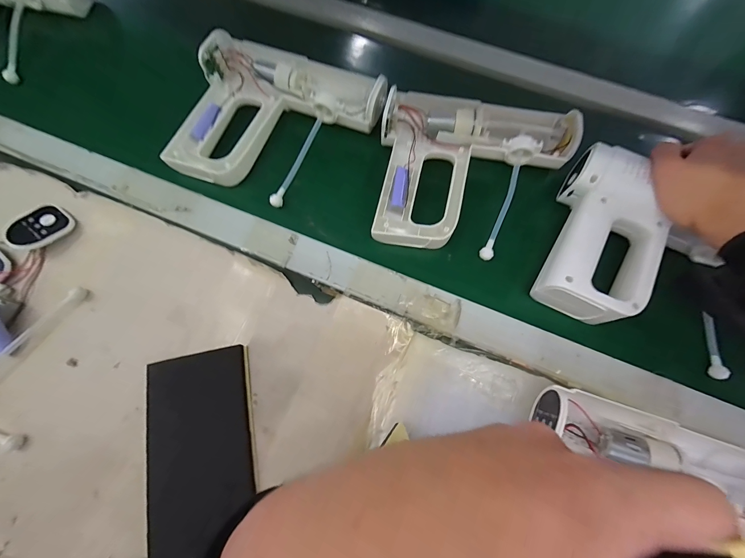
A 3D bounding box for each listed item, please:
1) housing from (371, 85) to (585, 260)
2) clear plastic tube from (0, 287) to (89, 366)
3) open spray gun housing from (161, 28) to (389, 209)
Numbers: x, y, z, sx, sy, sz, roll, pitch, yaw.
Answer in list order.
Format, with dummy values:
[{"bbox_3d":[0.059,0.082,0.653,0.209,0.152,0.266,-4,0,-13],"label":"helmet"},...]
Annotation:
[{"bbox_3d":[0.112,-0.121,0.369,0.205,0.039,0.190,8,72,4],"label":"housing"},{"bbox_3d":[-0.342,0.053,0.333,0.016,0.014,0.120,39,77,12],"label":"clear plastic tube"},{"bbox_3d":[-0.101,-0.197,0.400,0.214,0.061,0.211,15,73,6],"label":"open spray gun housing"}]

